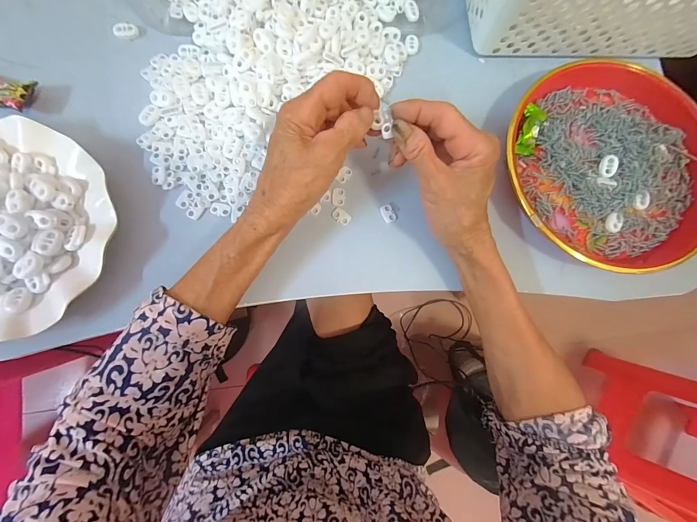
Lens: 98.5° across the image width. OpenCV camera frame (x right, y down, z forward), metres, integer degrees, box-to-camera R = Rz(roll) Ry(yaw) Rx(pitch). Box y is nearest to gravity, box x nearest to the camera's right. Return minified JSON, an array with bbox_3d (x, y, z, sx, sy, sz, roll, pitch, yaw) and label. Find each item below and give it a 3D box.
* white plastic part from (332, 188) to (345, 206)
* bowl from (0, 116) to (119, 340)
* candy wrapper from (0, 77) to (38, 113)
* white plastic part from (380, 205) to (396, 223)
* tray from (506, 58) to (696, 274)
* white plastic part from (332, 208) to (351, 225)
[{"bbox_3d":[-0.010,-0.064,0.298,0.012,0.004,0.018,6,81,-5],"label":"white plastic part"},{"bbox_3d":[-0.288,-0.027,0.246,0.173,0.040,0.176,1,81,-5],"label":"bowl"},{"bbox_3d":[-0.306,-0.150,0.266,0.049,0.011,0.029,12,80,-4],"label":"candy wrapper"},{"bbox_3d":[0.040,-0.048,0.300,0.013,0.004,0.018,-27,85,-9],"label":"white plastic part"},{"bbox_3d":[0.266,-0.103,0.306,0.215,0.030,0.209,24,80,-2],"label":"tray"},{"bbox_3d":[-0.007,-0.044,0.295,0.019,0.004,0.013,27,80,-1],"label":"white plastic part"}]

